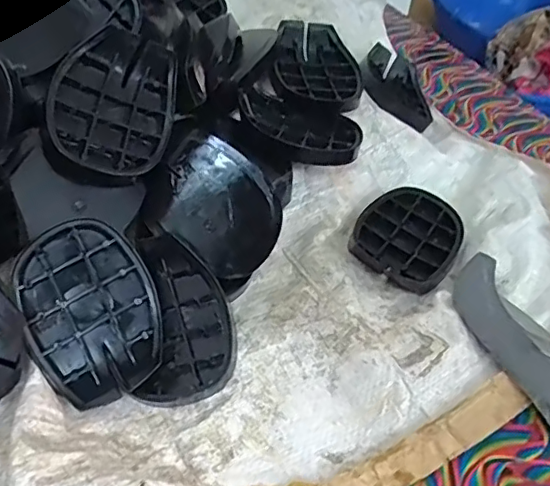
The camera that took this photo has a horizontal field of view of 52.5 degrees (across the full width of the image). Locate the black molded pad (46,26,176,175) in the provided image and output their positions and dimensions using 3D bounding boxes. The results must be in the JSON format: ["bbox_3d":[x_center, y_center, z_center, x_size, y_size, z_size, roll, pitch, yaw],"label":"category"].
[{"bbox_3d":[-0.118,-0.103,0.411,0.084,0.023,0.115,24,59,-28],"label":"black molded pad"}]

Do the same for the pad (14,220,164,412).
[{"bbox_3d":[-0.123,0.045,0.375,0.083,0.025,0.115,-16,88,-19],"label":"pad"}]

